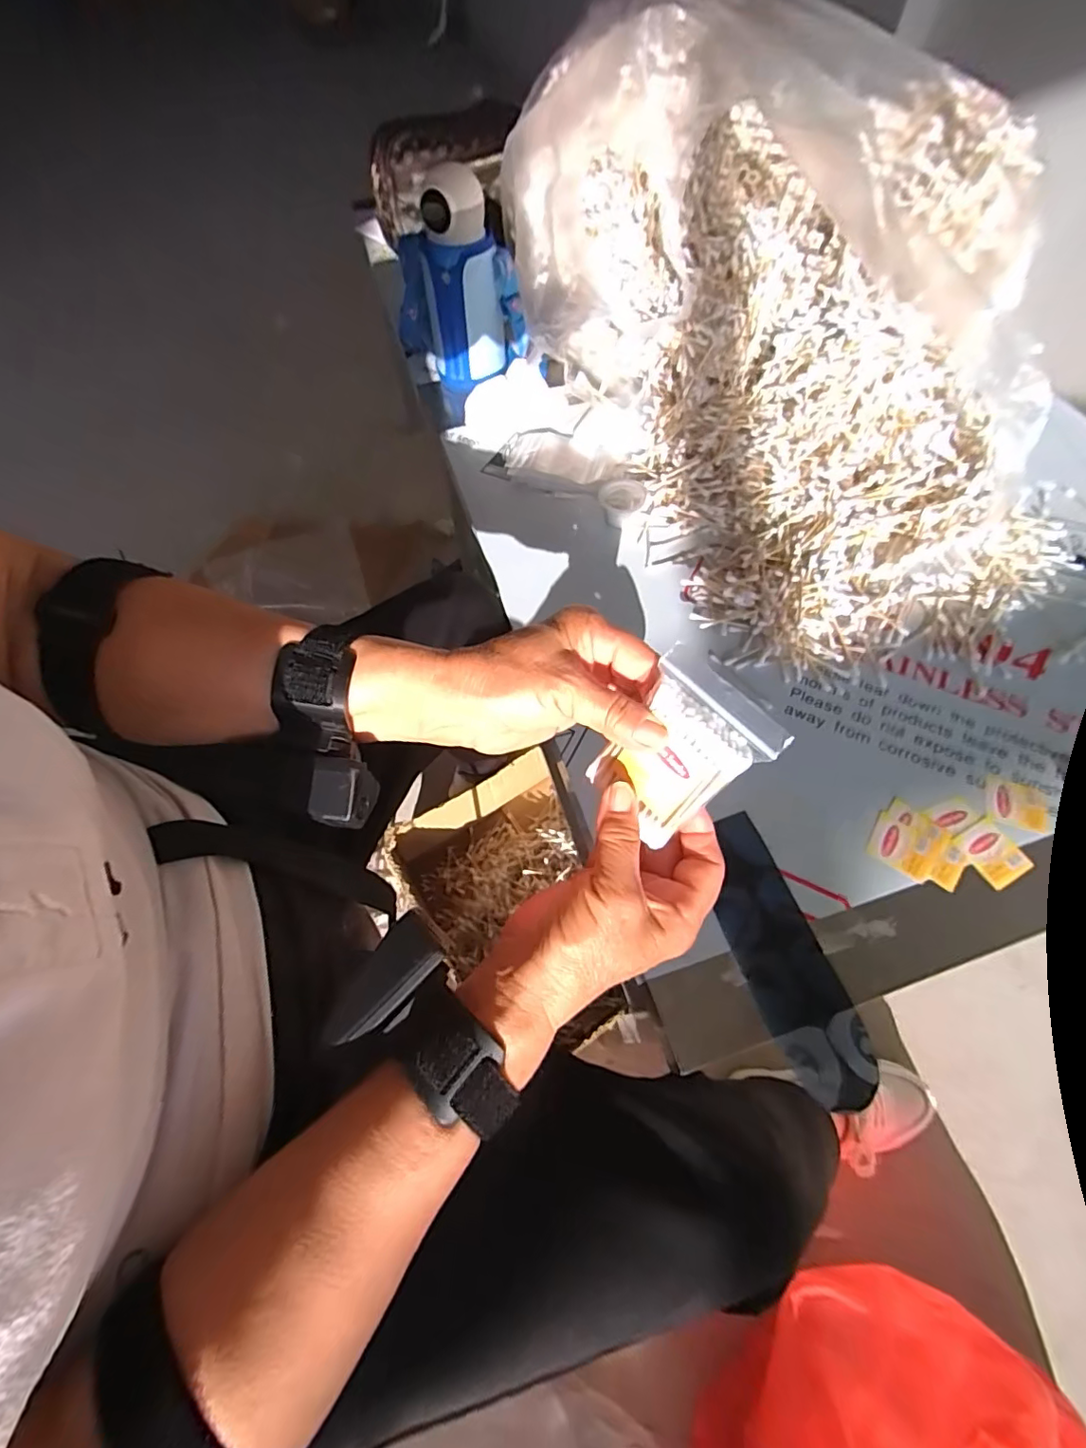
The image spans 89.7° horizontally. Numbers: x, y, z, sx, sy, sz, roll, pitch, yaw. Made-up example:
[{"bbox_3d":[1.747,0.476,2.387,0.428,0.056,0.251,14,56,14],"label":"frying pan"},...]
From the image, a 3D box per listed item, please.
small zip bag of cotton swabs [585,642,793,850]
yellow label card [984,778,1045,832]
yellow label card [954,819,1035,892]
[{"bbox_3d":[0.063,0.016,0.268,0.064,0.088,0.011,46,32,20],"label":"small zip bag of cotton swabs"},{"bbox_3d":[0.375,0.064,0.432,0.044,0.004,0.041,19,62,11],"label":"yellow label card"},{"bbox_3d":[0.341,0.098,0.412,0.040,0.004,0.043,-26,63,-14],"label":"yellow label card"}]

